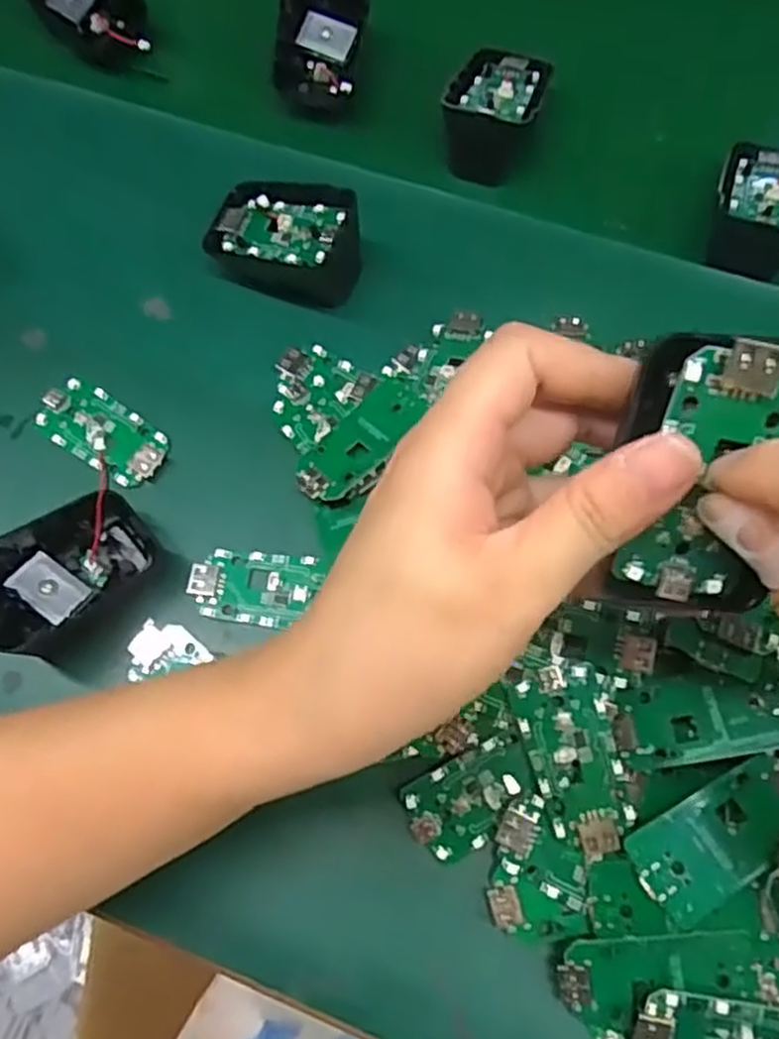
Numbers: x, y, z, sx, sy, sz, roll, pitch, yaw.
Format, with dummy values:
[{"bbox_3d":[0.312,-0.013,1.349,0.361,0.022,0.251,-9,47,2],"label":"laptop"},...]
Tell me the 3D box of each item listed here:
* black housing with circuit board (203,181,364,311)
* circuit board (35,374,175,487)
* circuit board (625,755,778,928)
[{"bbox_3d":[-0.049,-0.129,0.353,0.070,0.037,0.045,20,74,8],"label":"black housing with circuit board"},{"bbox_3d":[-0.128,-0.040,0.341,0.062,0.011,0.031,32,76,11],"label":"circuit board"},{"bbox_3d":[0.112,0.106,0.257,0.061,0.004,0.029,-33,65,1],"label":"circuit board"}]

